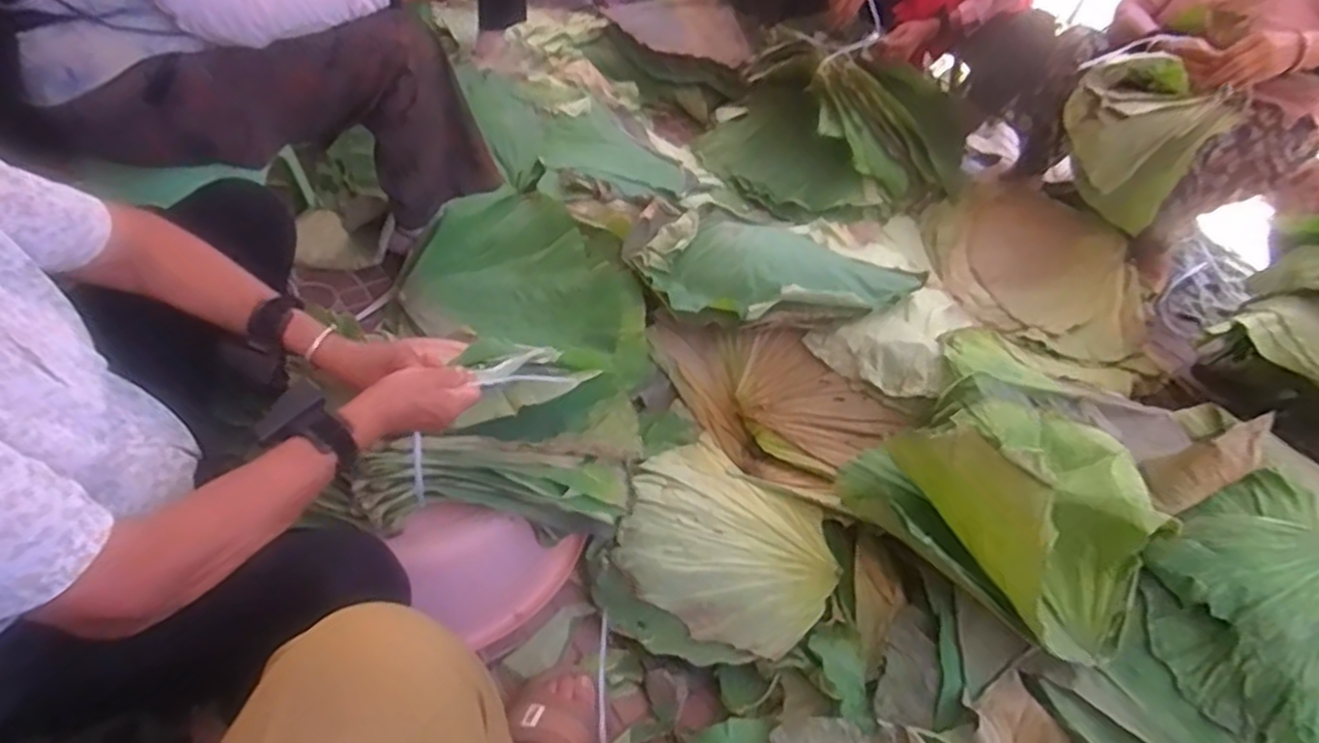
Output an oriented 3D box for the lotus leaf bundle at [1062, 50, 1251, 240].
[{"bbox_3d":[0.920,-0.448,1.447,0.198,0.258,0.250,-32,58,-31],"label":"lotus leaf bundle"}]

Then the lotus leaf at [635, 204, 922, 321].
[{"bbox_3d":[0.199,-0.173,1.258,0.452,0.086,0.253,21,48,12],"label":"lotus leaf"}]

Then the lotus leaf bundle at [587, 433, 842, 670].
[{"bbox_3d":[0.085,0.242,1.017,0.304,0.070,0.311,23,48,14],"label":"lotus leaf bundle"}]

